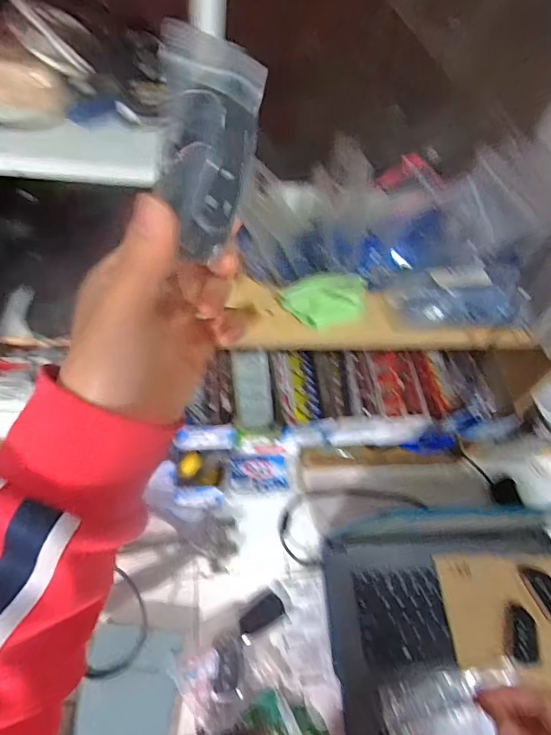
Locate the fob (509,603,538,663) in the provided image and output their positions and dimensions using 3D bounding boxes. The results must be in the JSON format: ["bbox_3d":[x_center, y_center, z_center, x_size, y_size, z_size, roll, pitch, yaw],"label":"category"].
[{"bbox_3d":[0.304,0.325,0.569,0.032,0.004,0.063,14,51,7],"label":"fob"}]

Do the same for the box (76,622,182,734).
[{"bbox_3d":[-0.158,0.369,0.484,0.093,0.026,0.172,4,50,-1],"label":"box"}]

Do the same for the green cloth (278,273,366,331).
[{"bbox_3d":[0.048,-0.070,0.474,0.083,0.034,0.052,-7,51,-11],"label":"green cloth"}]

